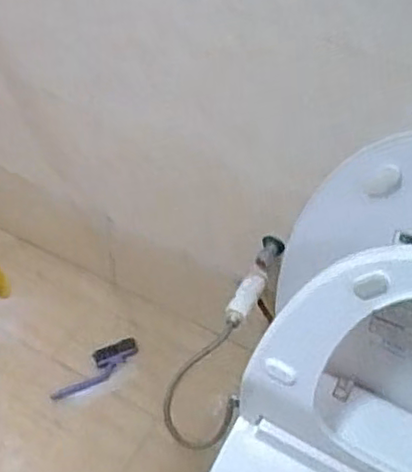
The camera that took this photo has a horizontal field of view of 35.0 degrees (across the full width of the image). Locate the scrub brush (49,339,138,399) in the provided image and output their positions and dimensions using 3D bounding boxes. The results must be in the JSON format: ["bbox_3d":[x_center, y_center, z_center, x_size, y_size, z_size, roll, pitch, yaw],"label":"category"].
[{"bbox_3d":[-0.253,0.305,1.496,0.075,0.052,0.221,37,57,26],"label":"scrub brush"}]

